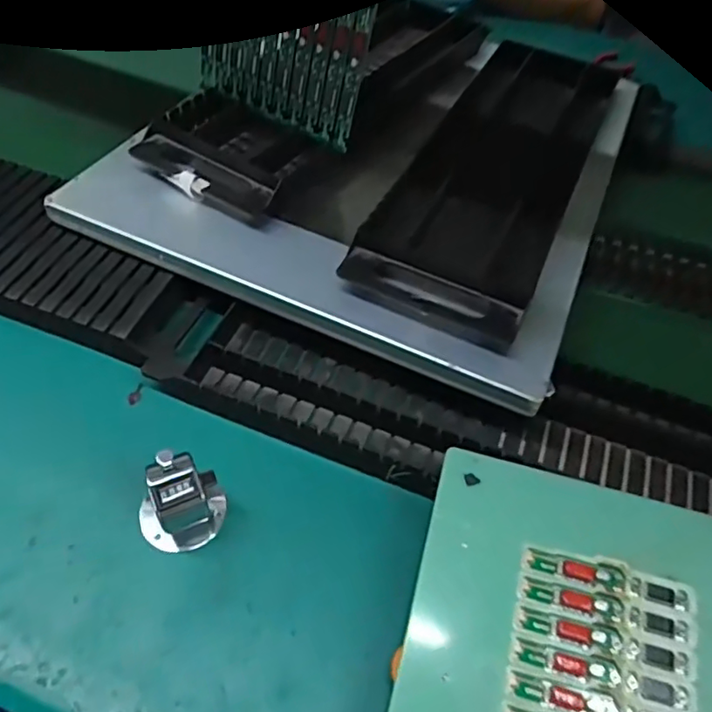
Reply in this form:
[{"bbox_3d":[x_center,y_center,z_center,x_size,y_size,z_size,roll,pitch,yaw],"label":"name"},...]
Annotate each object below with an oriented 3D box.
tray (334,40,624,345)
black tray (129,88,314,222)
[{"bbox_3d":[0.143,-0.187,0.555,0.142,0.039,0.441,24,55,12],"label":"tray"},{"bbox_3d":[-0.112,-0.178,0.522,0.139,0.034,0.116,29,56,16],"label":"black tray"}]

